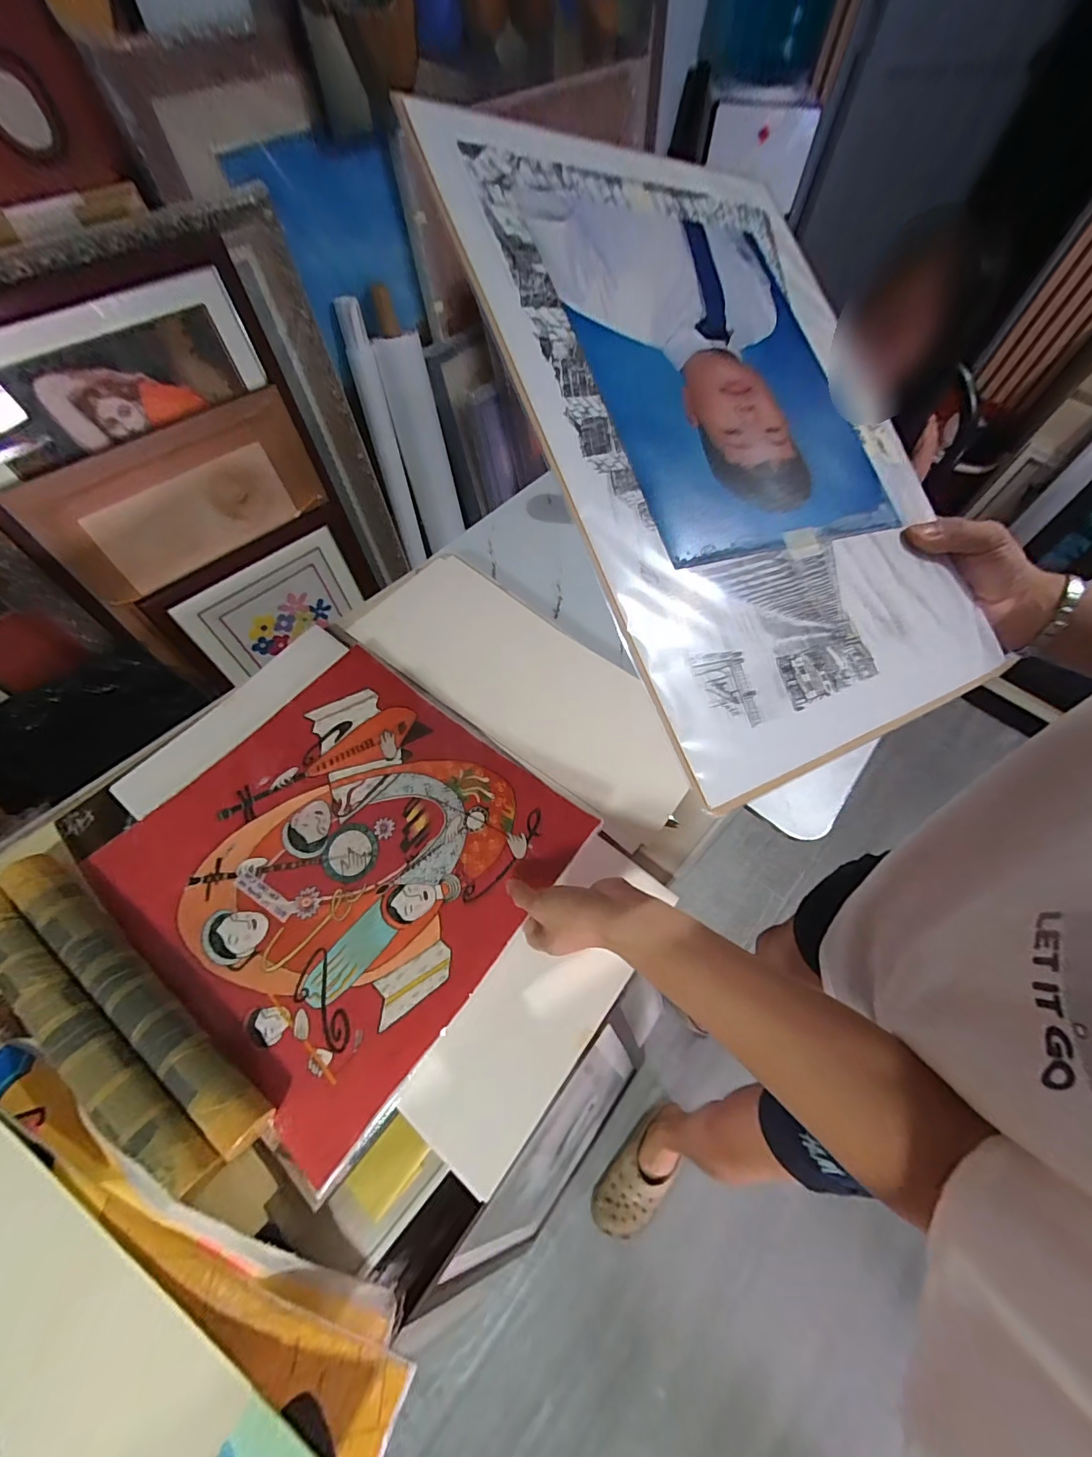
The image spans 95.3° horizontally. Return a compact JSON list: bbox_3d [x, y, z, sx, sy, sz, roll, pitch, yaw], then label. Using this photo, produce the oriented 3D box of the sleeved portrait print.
[{"bbox_3d":[0.123,-0.197,0.313,0.295,0.013,0.417,-18,83,-23],"label":"sleeved portrait print"}]

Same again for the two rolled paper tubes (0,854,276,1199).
[{"bbox_3d":[-0.411,0.258,0.461,0.366,0.050,0.087,34,65,16],"label":"two rolled paper tubes"}]

